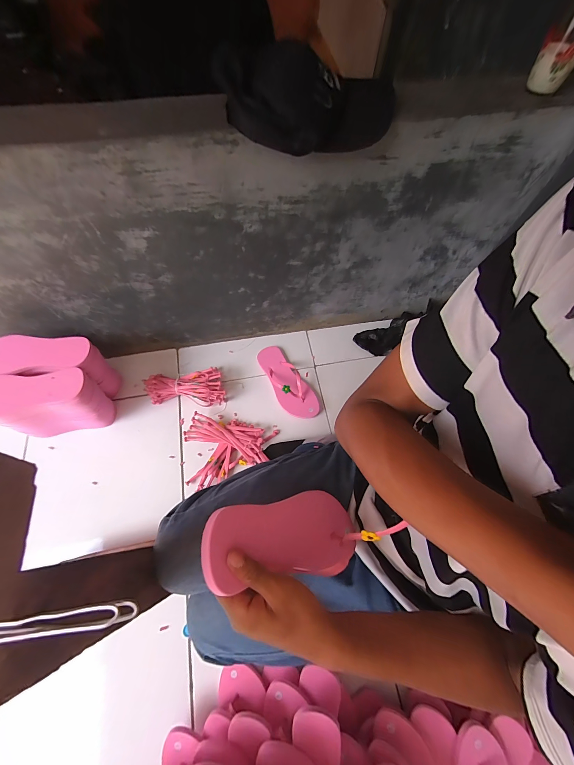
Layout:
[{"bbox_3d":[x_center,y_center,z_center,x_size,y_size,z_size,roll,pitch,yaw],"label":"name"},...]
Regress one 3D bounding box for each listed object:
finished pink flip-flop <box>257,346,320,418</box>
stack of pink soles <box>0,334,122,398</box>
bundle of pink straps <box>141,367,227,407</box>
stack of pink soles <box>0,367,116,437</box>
[{"bbox_3d":[-0.005,-0.008,0.810,0.098,0.054,0.249,-32,71,-14],"label":"finished pink flip-flop"},{"bbox_3d":[-0.572,-0.031,0.710,0.233,0.174,0.090,-3,66,-3],"label":"stack of pink soles"},{"bbox_3d":[-0.281,0.019,0.794,0.213,0.060,0.098,-8,67,-5],"label":"bundle of pink straps"},{"bbox_3d":[-0.550,0.055,0.664,0.232,0.179,0.089,-7,67,-4],"label":"stack of pink soles"}]

